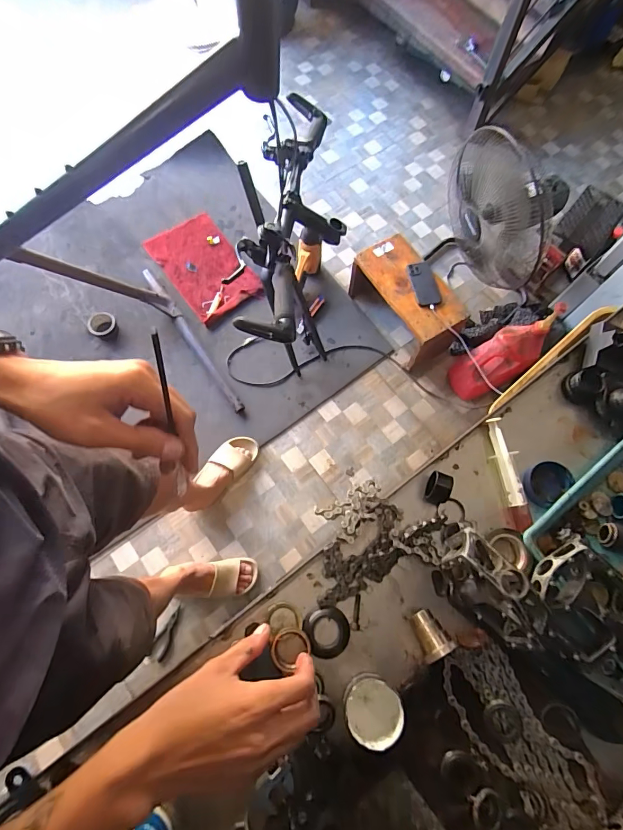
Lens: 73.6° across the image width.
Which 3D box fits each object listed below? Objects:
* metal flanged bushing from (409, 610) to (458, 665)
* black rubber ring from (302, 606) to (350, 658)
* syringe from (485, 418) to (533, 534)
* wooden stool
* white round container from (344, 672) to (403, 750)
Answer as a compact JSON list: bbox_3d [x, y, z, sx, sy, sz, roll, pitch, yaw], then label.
[{"bbox_3d":[0.126,0.228,0.432,0.032,0.031,0.046,-11,72,-6],"label":"metal flanged bushing"},{"bbox_3d":[0.016,0.233,0.447,0.049,0.005,0.049,-2,71,-3],"label":"black rubber ring"},{"bbox_3d":[0.235,0.071,0.502,0.024,0.025,0.135,-5,72,-4],"label":"syringe"},{"bbox_3d":[0.335,-0.401,1.486,0.209,0.231,0.433,-32,75,-12],"label":"wooden stool"},{"bbox_3d":[0.061,0.294,0.412,0.056,0.023,0.053,1,71,-2],"label":"white round container"}]

